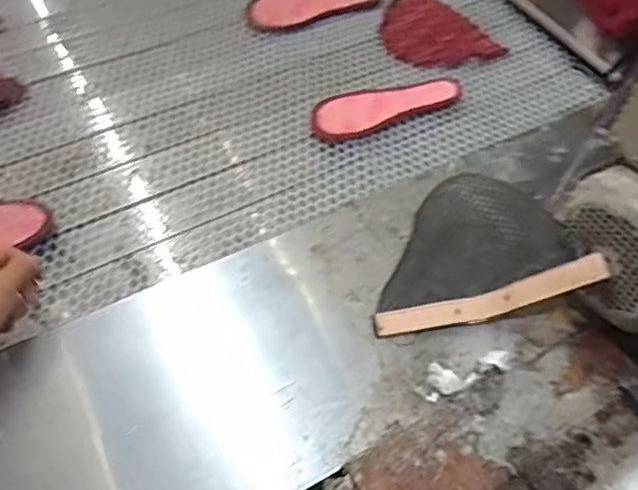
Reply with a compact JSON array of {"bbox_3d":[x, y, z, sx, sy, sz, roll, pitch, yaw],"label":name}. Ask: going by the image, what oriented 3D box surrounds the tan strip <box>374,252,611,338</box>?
[{"bbox_3d":[0.165,0.055,0.569,0.216,0.042,0.028,-18,54,17],"label":"tan strip"}]

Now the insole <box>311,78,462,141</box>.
[{"bbox_3d":[0.090,-0.196,0.806,0.221,0.011,0.083,-23,61,-18],"label":"insole"}]

